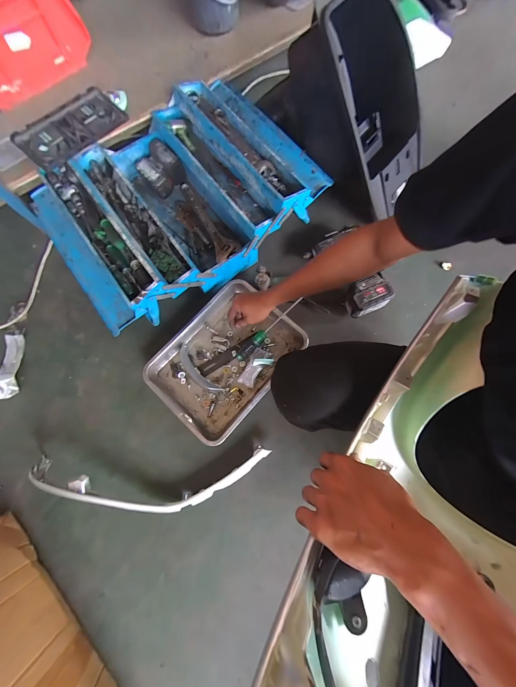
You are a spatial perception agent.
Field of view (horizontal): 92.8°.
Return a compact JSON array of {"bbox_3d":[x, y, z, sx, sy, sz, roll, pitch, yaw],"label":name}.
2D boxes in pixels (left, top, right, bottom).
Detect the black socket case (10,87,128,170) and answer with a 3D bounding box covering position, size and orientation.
[{"bbox_3d":[-0.505,-0.587,0.669,0.279,0.040,0.149,-41,80,-8],"label":"black socket case"}]

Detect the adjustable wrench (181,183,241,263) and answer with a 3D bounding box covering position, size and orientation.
[{"bbox_3d":[-0.166,-0.407,0.807,0.082,0.013,0.306,-31,79,-6],"label":"adjustable wrench"}]

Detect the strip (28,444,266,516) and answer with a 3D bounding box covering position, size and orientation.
[{"bbox_3d":[-0.261,0.341,0.591,0.580,0.085,0.140,-3,77,0],"label":"strip"}]

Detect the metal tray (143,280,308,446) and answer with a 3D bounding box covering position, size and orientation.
[{"bbox_3d":[-0.089,0.038,0.686,0.294,0.043,0.386,42,81,9],"label":"metal tray"}]

